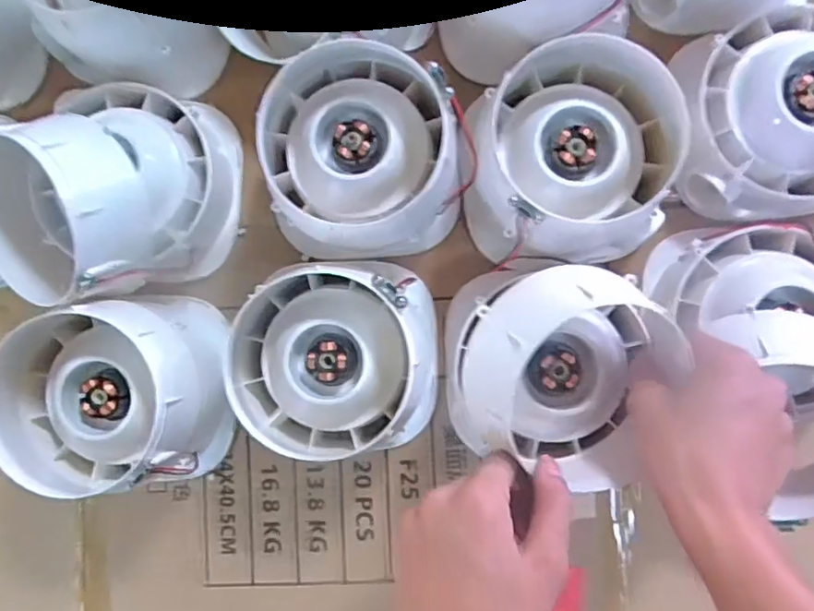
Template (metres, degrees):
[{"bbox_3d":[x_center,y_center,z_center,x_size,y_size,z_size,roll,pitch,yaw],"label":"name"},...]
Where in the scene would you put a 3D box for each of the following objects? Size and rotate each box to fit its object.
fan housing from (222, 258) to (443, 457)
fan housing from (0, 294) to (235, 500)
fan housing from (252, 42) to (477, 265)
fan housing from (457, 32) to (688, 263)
[{"bbox_3d":[-0.045,0.036,0.412,0.137,0.092,0.137,-10,87,3],"label":"fan housing"},{"bbox_3d":[-0.201,0.058,0.416,0.127,0.089,0.131,-2,87,3],"label":"fan housing"},{"bbox_3d":[-0.026,-0.101,0.413,0.130,0.099,0.125,0,87,3],"label":"fan housing"},{"bbox_3d":[0.111,-0.101,0.413,0.144,0.091,0.133,-3,87,3],"label":"fan housing"}]

